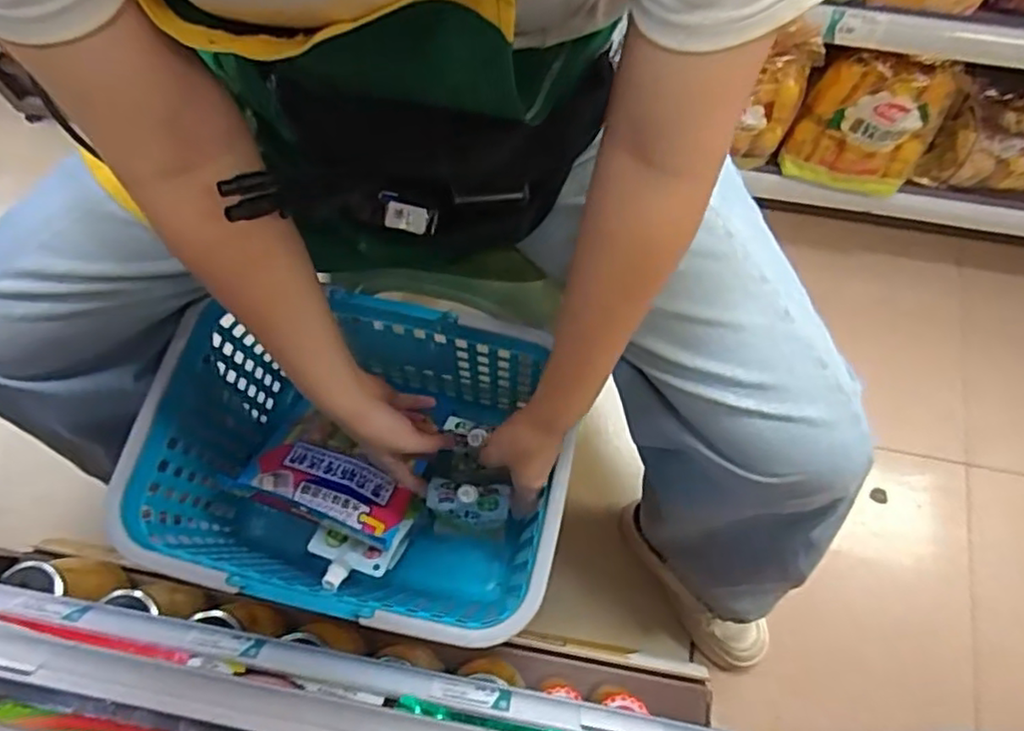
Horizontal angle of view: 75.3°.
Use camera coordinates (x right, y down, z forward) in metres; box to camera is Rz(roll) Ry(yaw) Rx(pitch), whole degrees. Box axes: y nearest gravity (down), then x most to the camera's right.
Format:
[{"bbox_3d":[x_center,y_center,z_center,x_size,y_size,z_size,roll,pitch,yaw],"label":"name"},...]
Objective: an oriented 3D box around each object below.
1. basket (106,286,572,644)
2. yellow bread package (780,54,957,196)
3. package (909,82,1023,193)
[{"bbox_3d":[-0.144,0.103,0.690,0.388,0.209,0.282,12,70,5],"label":"basket"},{"bbox_3d":[0.508,-0.344,0.949,0.191,0.180,0.087,13,70,5],"label":"yellow bread package"},{"bbox_3d":[0.782,-0.334,1.008,0.276,0.091,0.137,11,70,5],"label":"package"}]

